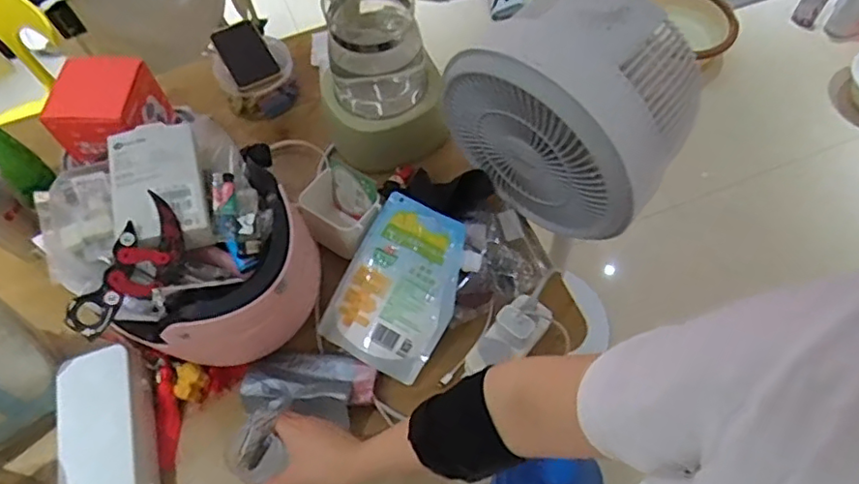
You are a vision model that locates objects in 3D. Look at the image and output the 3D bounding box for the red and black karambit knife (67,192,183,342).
[{"bbox_3d":[-0.289,0.027,0.581,0.055,0.014,0.145,34,78,-20],"label":"red and black karambit knife"}]

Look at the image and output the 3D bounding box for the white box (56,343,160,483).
[{"bbox_3d":[-0.362,0.232,0.667,0.099,0.055,0.219,-15,60,-7],"label":"white box"}]

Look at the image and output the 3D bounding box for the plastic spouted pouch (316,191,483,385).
[{"bbox_3d":[-0.036,0.053,0.755,0.150,0.048,0.208,26,77,22],"label":"plastic spouted pouch"}]

